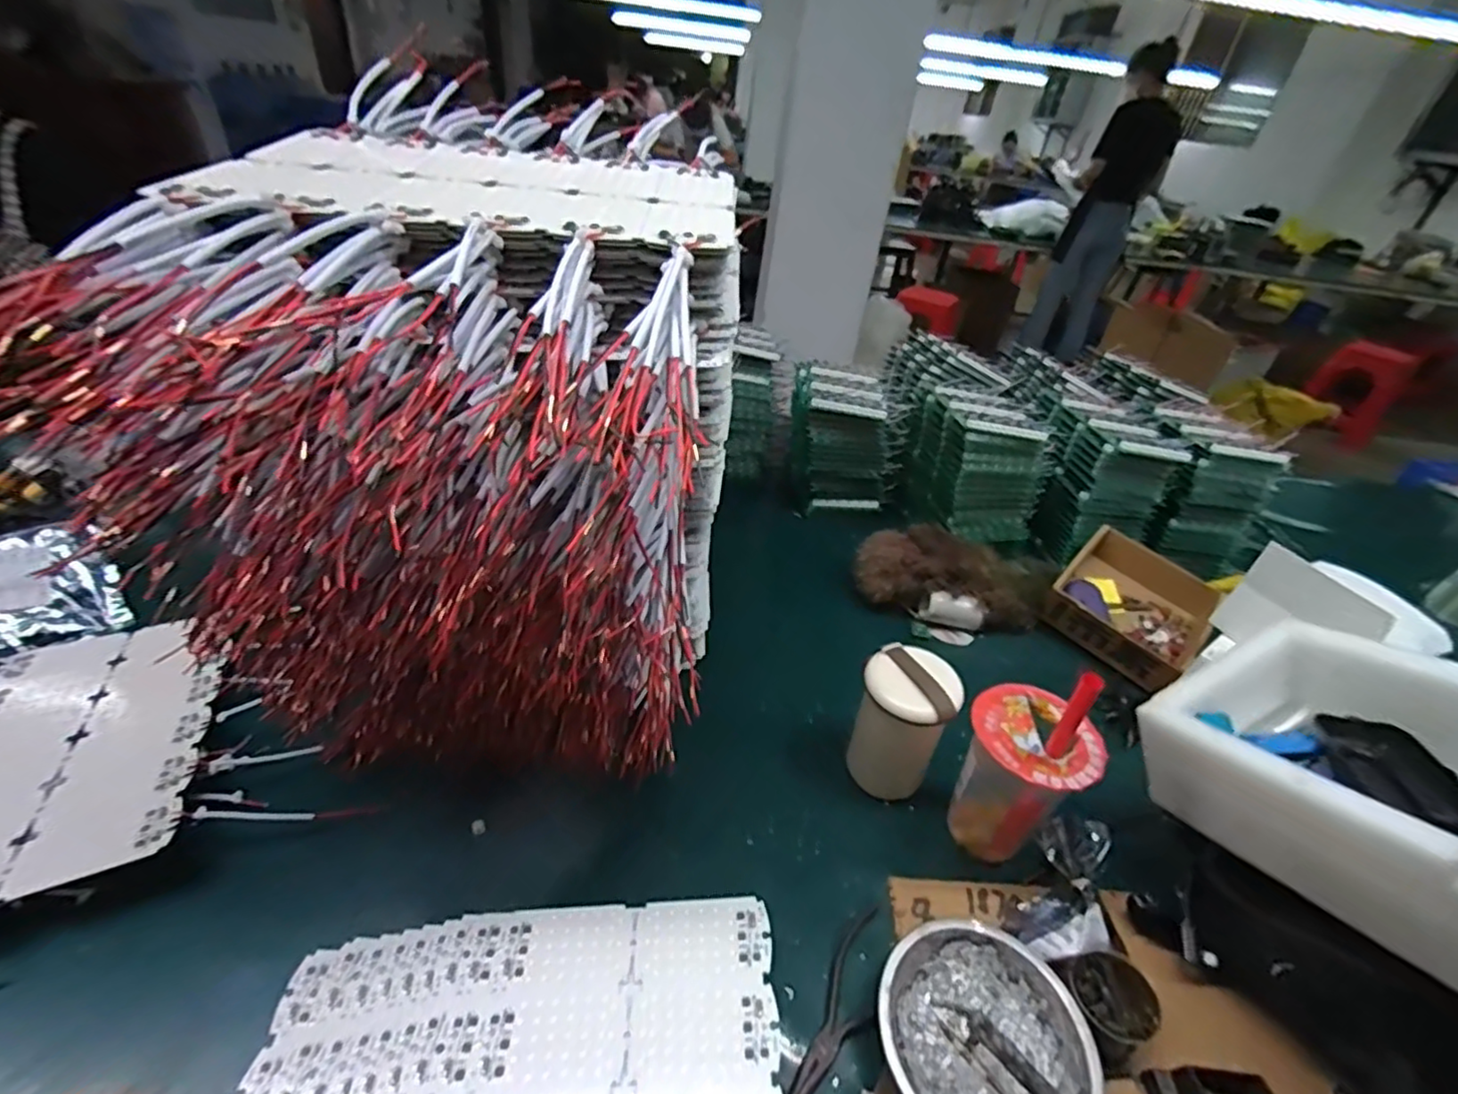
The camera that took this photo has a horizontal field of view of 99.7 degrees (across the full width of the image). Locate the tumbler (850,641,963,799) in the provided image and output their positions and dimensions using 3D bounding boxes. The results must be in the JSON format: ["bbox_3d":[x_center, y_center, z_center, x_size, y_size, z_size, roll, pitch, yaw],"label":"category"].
[{"bbox_3d":[0.145,0.156,0.540,0.077,0.131,0.071,24,40,21],"label":"tumbler"}]

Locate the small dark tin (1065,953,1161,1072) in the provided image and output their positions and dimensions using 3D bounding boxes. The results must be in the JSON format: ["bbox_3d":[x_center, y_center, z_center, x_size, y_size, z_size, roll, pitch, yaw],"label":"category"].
[{"bbox_3d":[0.255,0.309,0.413,0.064,0.040,0.055,-2,38,-12],"label":"small dark tin"}]

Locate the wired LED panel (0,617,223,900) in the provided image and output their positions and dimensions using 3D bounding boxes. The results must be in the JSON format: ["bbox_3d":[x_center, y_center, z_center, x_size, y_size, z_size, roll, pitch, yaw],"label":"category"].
[{"bbox_3d":[-0.529,0.154,0.499,0.178,0.022,0.291,-12,41,-24],"label":"wired LED panel"}]

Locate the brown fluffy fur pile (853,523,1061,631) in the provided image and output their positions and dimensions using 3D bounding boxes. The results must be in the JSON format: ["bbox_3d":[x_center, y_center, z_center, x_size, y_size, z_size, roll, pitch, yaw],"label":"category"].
[{"bbox_3d":[0.273,0.035,0.747,0.233,0.071,0.089,8,37,1],"label":"brown fluffy fur pile"}]

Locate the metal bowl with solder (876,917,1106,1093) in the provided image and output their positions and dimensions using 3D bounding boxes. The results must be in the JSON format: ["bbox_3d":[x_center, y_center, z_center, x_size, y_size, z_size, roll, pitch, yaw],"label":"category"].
[{"bbox_3d":[0.161,0.318,0.394,0.129,0.040,0.125,5,37,-4],"label":"metal bowl with solder"}]

